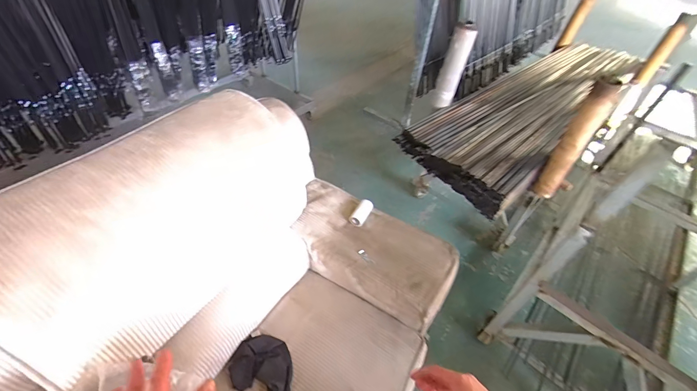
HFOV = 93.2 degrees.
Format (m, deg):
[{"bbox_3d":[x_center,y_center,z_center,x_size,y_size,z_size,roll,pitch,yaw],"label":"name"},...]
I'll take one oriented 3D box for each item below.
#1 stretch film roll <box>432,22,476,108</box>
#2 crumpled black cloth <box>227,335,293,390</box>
[{"bbox_3d":[0.488,-0.597,1.549,0.096,0.377,0.088,13,45,6],"label":"stretch film roll"},{"bbox_3d":[-0.248,0.503,0.979,0.186,0.030,0.163,17,46,10],"label":"crumpled black cloth"}]

